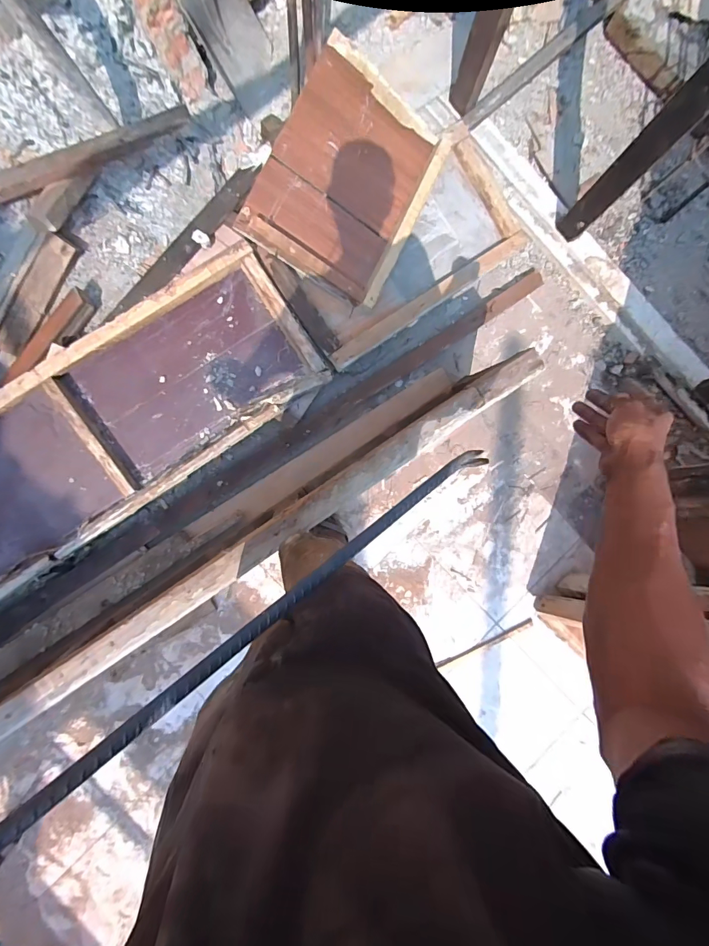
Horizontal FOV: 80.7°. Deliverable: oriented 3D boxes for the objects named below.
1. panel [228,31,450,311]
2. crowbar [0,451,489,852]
[{"bbox_3d":[-0.008,-0.770,1.087,0.382,0.060,0.549,27,87,-19],"label":"panel"},{"bbox_3d":[-0.056,0.143,0.516,0.722,0.040,0.029,-34,92,-32],"label":"crowbar"}]

